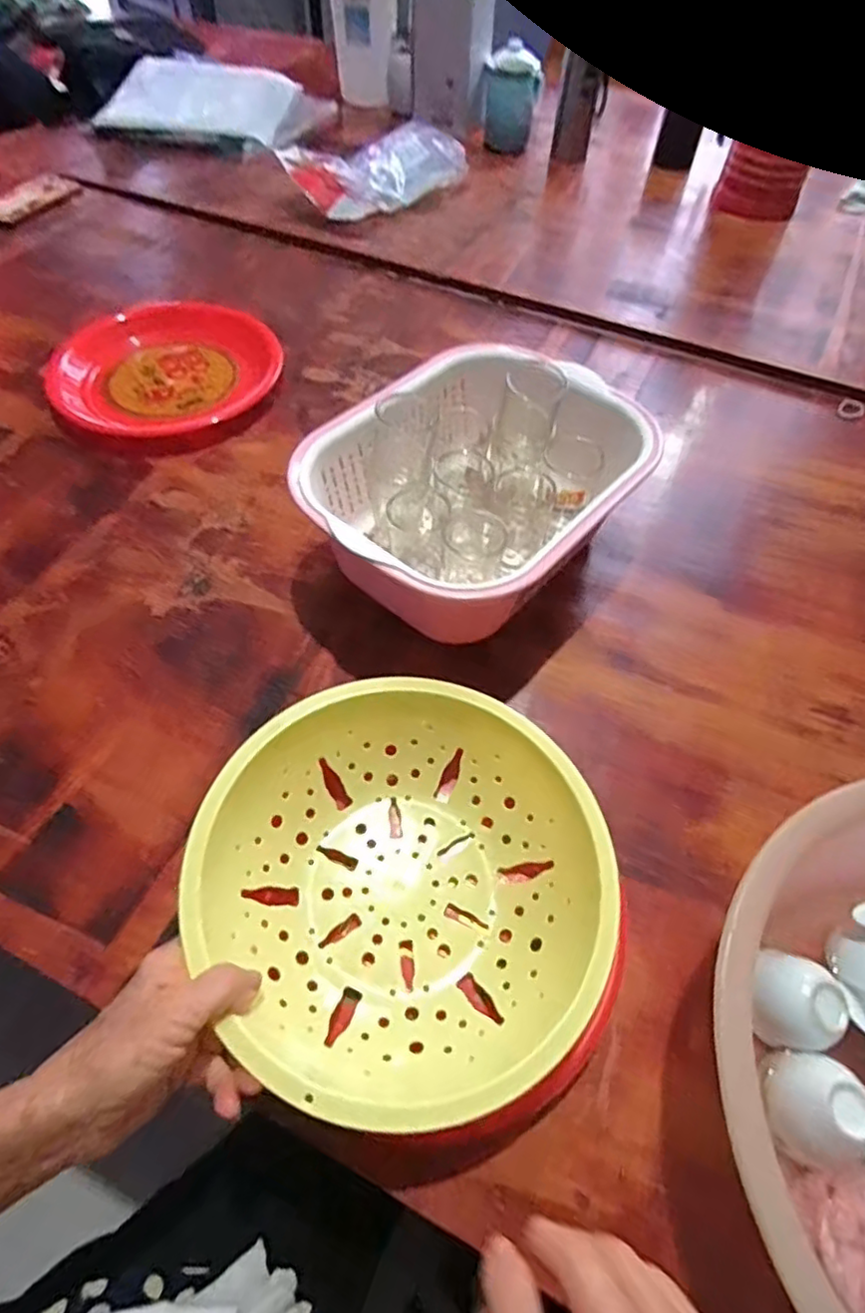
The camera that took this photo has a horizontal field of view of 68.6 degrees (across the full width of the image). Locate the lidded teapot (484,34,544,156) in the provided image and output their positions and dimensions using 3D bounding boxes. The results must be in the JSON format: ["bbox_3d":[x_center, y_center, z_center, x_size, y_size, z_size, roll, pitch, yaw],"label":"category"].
[{"bbox_3d":[0.140,-0.984,1.130,0.096,0.134,0.086,-3,51,1],"label":"lidded teapot"}]

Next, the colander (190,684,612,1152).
[{"bbox_3d":[-0.016,0.141,0.402,0.234,0.088,0.244,-23,53,-15],"label":"colander"}]

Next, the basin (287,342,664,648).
[{"bbox_3d":[0.039,-0.141,0.556,0.218,0.144,0.272,35,61,27],"label":"basin"}]

